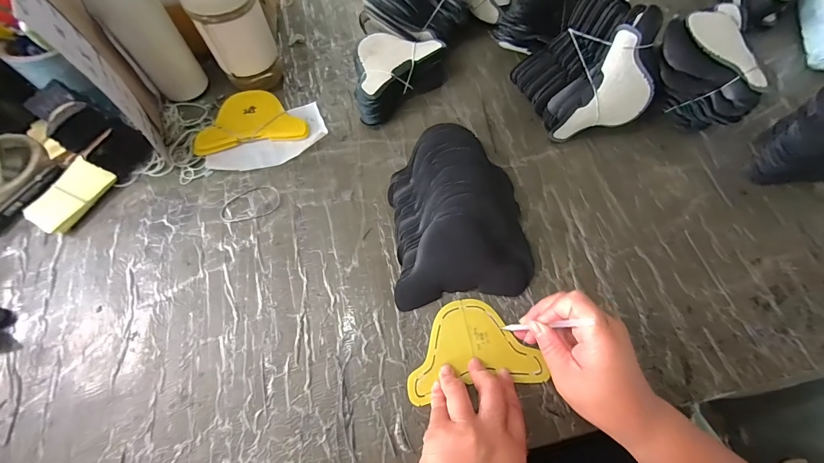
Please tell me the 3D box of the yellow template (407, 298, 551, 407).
[{"bbox_3d":[0.058,0.116,0.356,0.131,0.005,0.088,-10,63,-3],"label":"yellow template"}]

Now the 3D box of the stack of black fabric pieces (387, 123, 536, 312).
[{"bbox_3d":[0.052,-0.027,0.393,0.149,0.054,0.201,-5,66,-1],"label":"stack of black fabric pieces"}]

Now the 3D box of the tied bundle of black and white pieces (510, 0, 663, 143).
[{"bbox_3d":[0.219,-0.208,0.440,0.120,0.122,0.149,-20,67,-8],"label":"tied bundle of black and white pieces"}]

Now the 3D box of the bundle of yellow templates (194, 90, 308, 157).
[{"bbox_3d":[-0.217,-0.153,0.475,0.140,0.015,0.091,-11,67,-5],"label":"bundle of yellow templates"}]

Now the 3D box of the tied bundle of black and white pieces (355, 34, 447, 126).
[{"bbox_3d":[-0.029,-0.224,0.488,0.144,0.049,0.096,-37,70,-15],"label":"tied bundle of black and white pieces"}]

